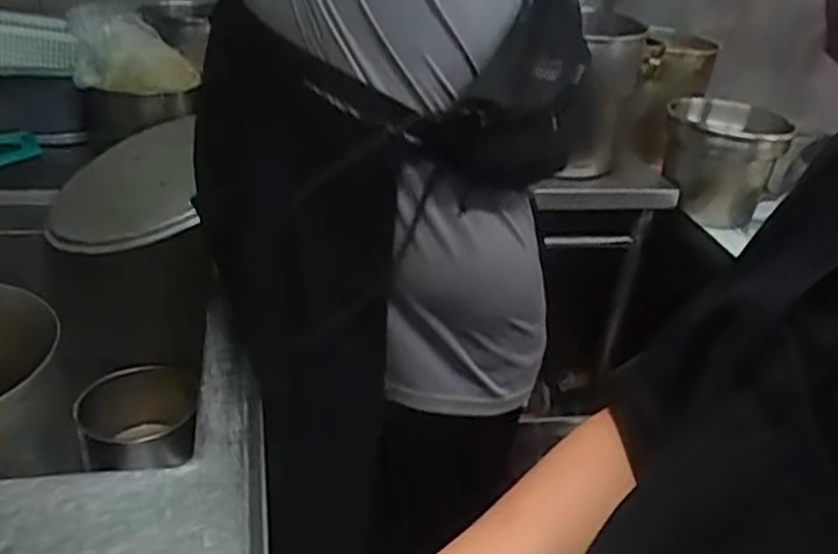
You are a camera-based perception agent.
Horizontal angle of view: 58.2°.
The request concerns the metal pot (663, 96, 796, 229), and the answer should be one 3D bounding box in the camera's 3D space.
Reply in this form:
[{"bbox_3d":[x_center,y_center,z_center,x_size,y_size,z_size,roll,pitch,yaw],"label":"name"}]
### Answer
[{"bbox_3d":[0.573,-0.236,1.450,0.194,0.202,0.211,12,28,13],"label":"metal pot"}]

